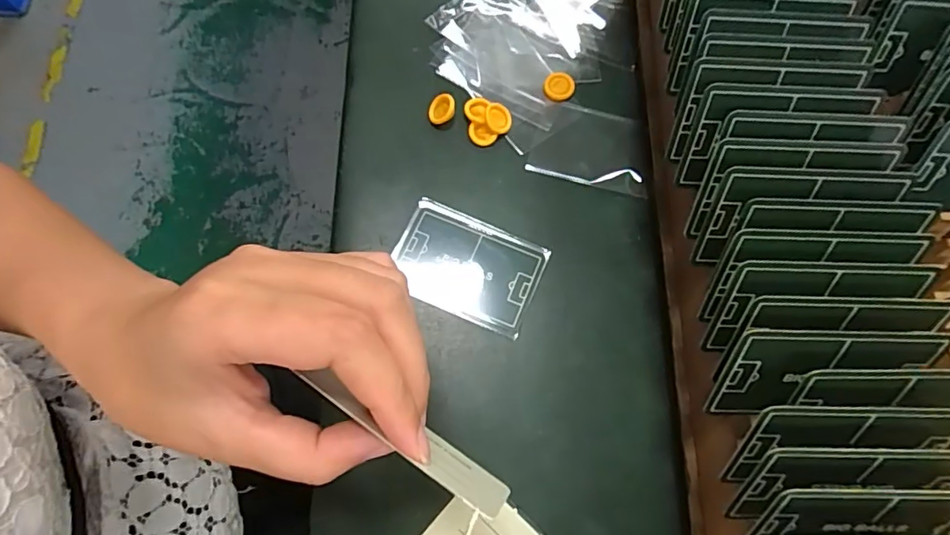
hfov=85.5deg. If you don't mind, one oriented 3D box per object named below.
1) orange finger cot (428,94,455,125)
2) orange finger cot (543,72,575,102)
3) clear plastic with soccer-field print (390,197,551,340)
[{"bbox_3d":[-0.022,-0.105,0.341,0.019,0.004,0.018,-8,90,18],"label":"orange finger cot"},{"bbox_3d":[0.058,-0.125,0.354,0.021,0.005,0.019,-35,76,-12],"label":"orange finger cot"},{"bbox_3d":[-0.004,-0.002,0.313,0.087,0.004,0.062,23,72,5],"label":"clear plastic with soccer-field print"}]

